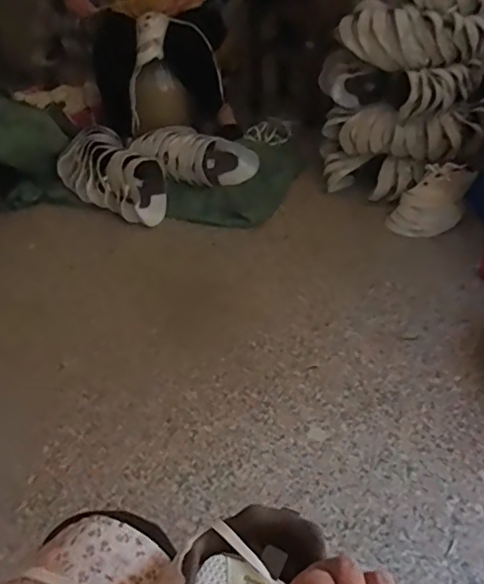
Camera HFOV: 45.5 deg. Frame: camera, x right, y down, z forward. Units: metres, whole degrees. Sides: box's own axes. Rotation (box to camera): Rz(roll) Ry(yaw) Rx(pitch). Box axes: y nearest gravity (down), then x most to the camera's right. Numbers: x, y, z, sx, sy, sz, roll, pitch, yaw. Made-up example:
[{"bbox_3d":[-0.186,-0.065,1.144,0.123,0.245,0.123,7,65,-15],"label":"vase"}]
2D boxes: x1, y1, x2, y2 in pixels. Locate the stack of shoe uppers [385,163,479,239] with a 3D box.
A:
[{"bbox_3d":[0.502,-0.244,1.557,0.209,0.133,0.141,-27,44,-29],"label":"stack of shoe uppers"}]

